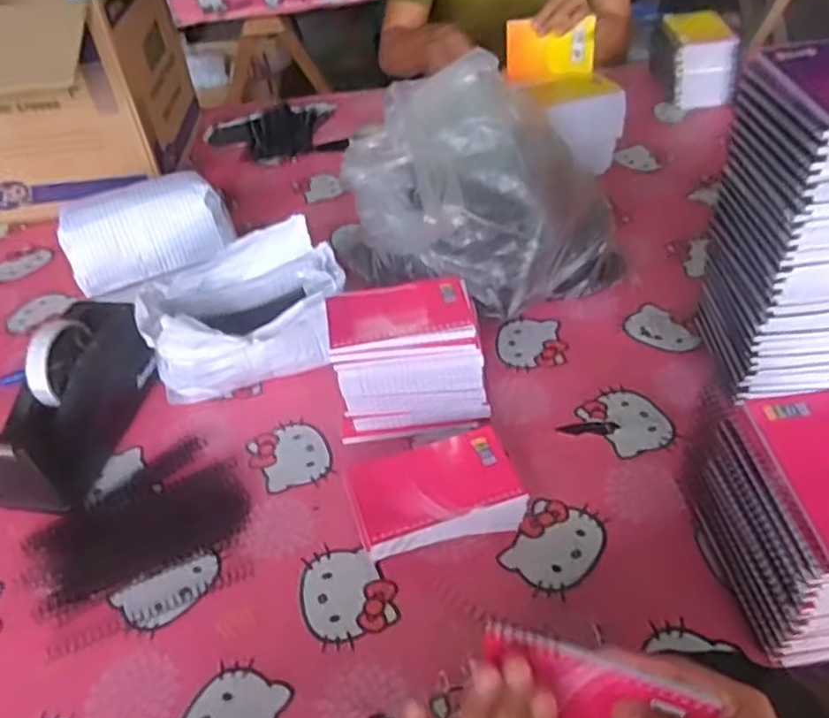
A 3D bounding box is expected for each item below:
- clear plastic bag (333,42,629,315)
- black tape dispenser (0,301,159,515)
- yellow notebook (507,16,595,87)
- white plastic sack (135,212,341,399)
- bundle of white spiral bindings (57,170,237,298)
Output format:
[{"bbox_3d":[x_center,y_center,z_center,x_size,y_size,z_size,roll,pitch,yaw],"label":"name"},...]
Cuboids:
[{"bbox_3d":[0.066,-0.184,0.796,0.246,0.211,0.265,-29,47,-22],"label":"clear plastic bag"},{"bbox_3d":[-0.315,0.038,0.679,0.074,0.114,0.208,9,45,17],"label":"black tape dispenser"},{"bbox_3d":[0.210,-0.478,1.097,0.127,0.092,0.011,0,42,13],"label":"yellow notebook"},{"bbox_3d":[-0.169,-0.039,0.733,0.199,0.123,0.132,-21,44,-15],"label":"white plastic sack"},{"bbox_3d":[-0.327,-0.149,0.888,0.194,0.106,0.086,-16,43,-10],"label":"bundle of white spiral bindings"}]

